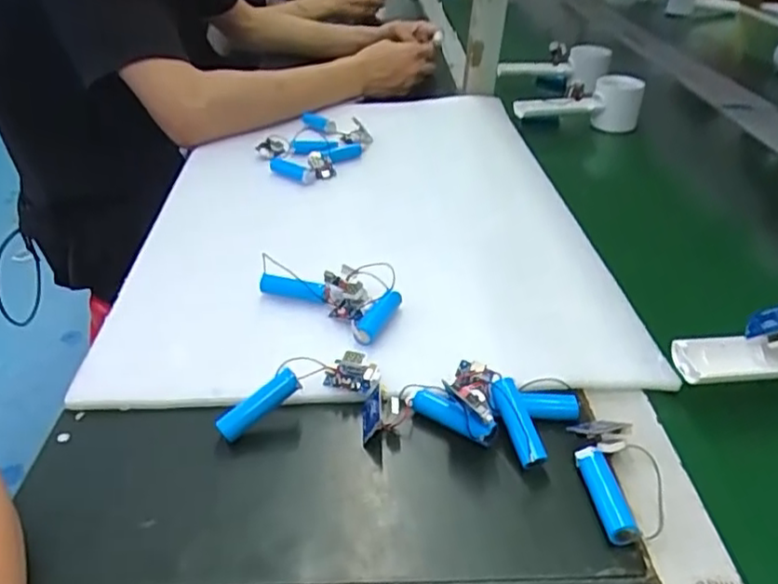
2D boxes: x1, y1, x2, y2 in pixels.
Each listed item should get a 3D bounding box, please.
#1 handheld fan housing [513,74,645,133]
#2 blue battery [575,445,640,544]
[{"bbox_3d":[0.229,-0.238,0.825,0.156,0.062,0.058,-7,28,-3],"label":"handheld fan housing"},{"bbox_3d":[0.108,0.101,0.329,0.015,0.015,0.050,-6,28,-2],"label":"blue battery"}]

